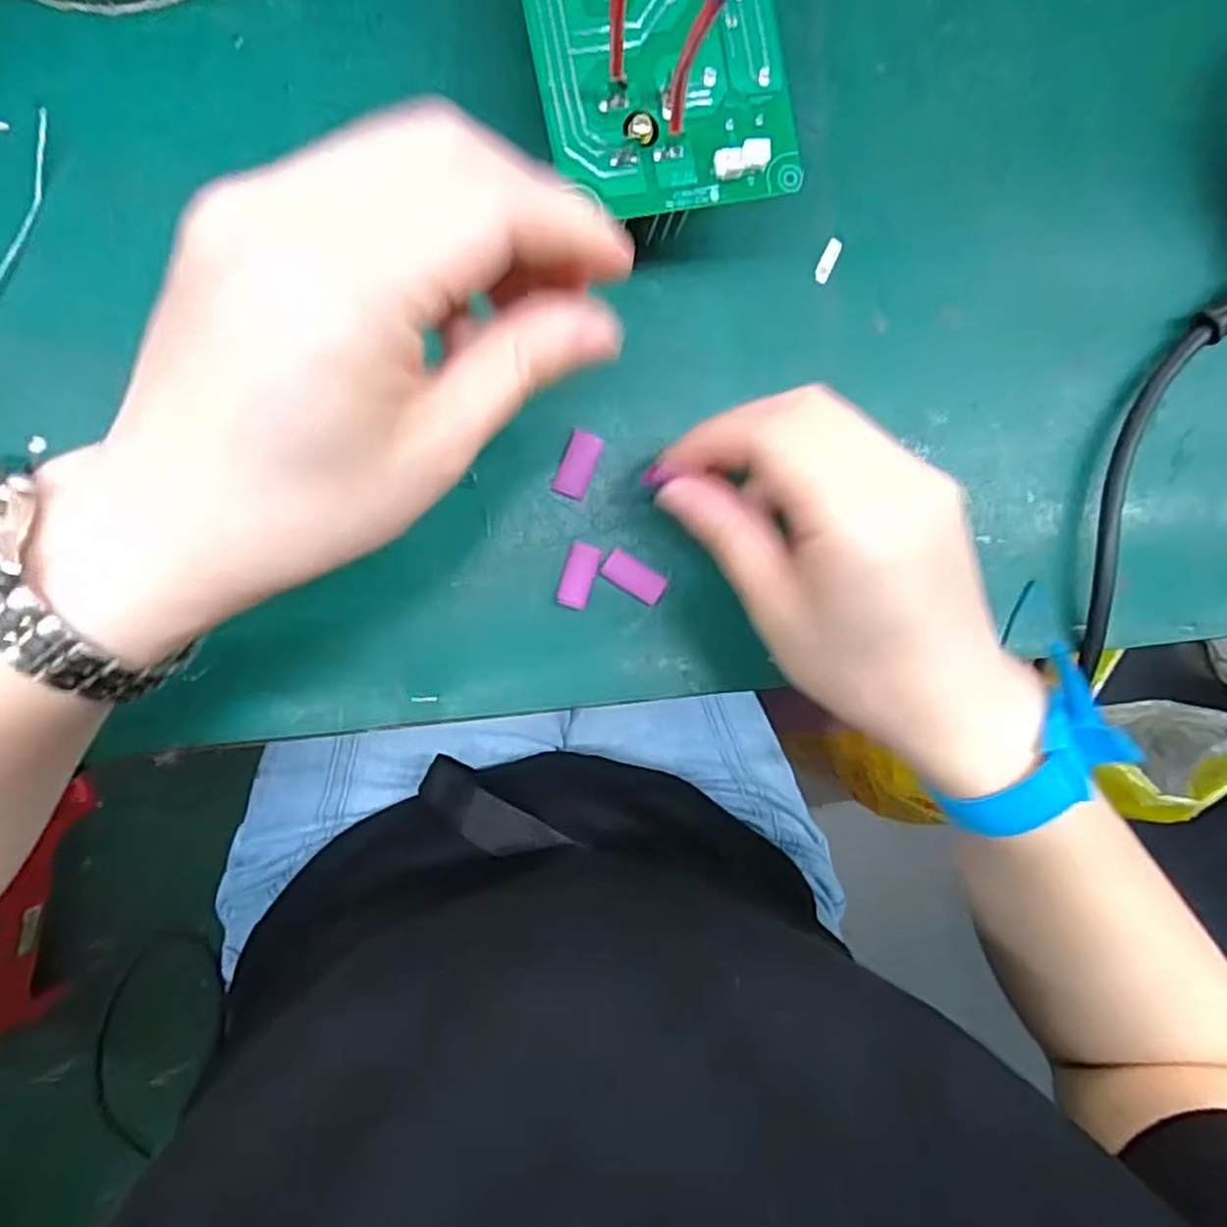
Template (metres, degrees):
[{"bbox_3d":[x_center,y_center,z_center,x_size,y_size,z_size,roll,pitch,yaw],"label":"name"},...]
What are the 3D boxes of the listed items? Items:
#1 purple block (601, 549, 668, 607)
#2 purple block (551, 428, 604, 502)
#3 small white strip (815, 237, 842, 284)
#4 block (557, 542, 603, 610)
[{"bbox_3d":[0.008,-0.015,0.292,0.025,0.004,0.013,33,88,-8],"label":"purple block"},{"bbox_3d":[-0.014,-0.058,0.287,0.013,0.004,0.026,19,90,-8],"label":"purple block"},{"bbox_3d":[0.087,-0.143,0.298,0.006,0.004,0.019,23,90,-8],"label":"small white strip"},{"bbox_3d":[-0.013,-0.015,0.288,0.012,0.006,0.025,17,90,-8],"label":"block"}]

